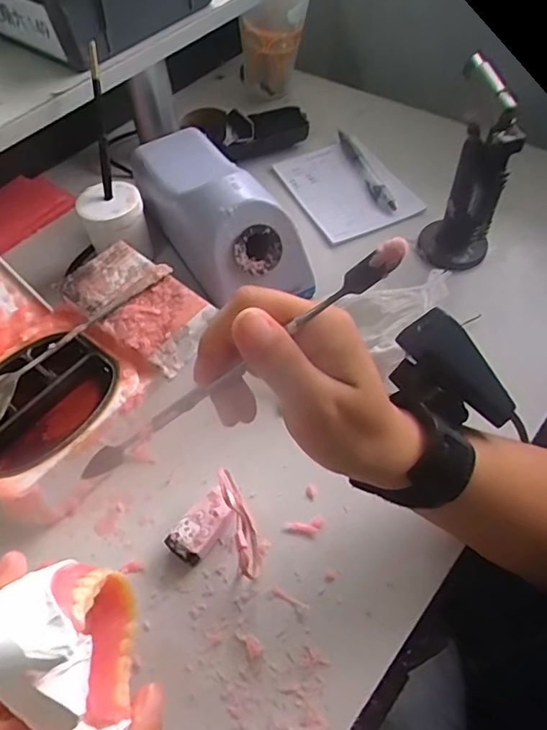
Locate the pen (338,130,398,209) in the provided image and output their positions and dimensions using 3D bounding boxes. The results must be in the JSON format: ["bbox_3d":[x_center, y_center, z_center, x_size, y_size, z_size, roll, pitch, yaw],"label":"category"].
[{"bbox_3d":[0.098,-0.206,0.554,0.013,0.014,0.134,-17,55,-7],"label":"pen"}]

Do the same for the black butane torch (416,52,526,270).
[{"bbox_3d":[0.159,-0.149,0.428,0.057,0.175,0.058,13,57,14],"label":"black butane torch"}]

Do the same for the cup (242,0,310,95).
[{"bbox_3d":[0.007,-0.383,0.598,0.091,0.141,0.087,-4,55,3],"label":"cup"}]

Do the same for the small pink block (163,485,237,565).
[{"bbox_3d":[-0.046,0.105,0.341,0.025,0.019,0.046,35,65,26],"label":"small pink block"}]

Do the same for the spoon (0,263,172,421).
[{"bbox_3d":[-0.150,-0.020,0.387,0.032,0.029,0.176,37,65,26],"label":"spoon"}]

